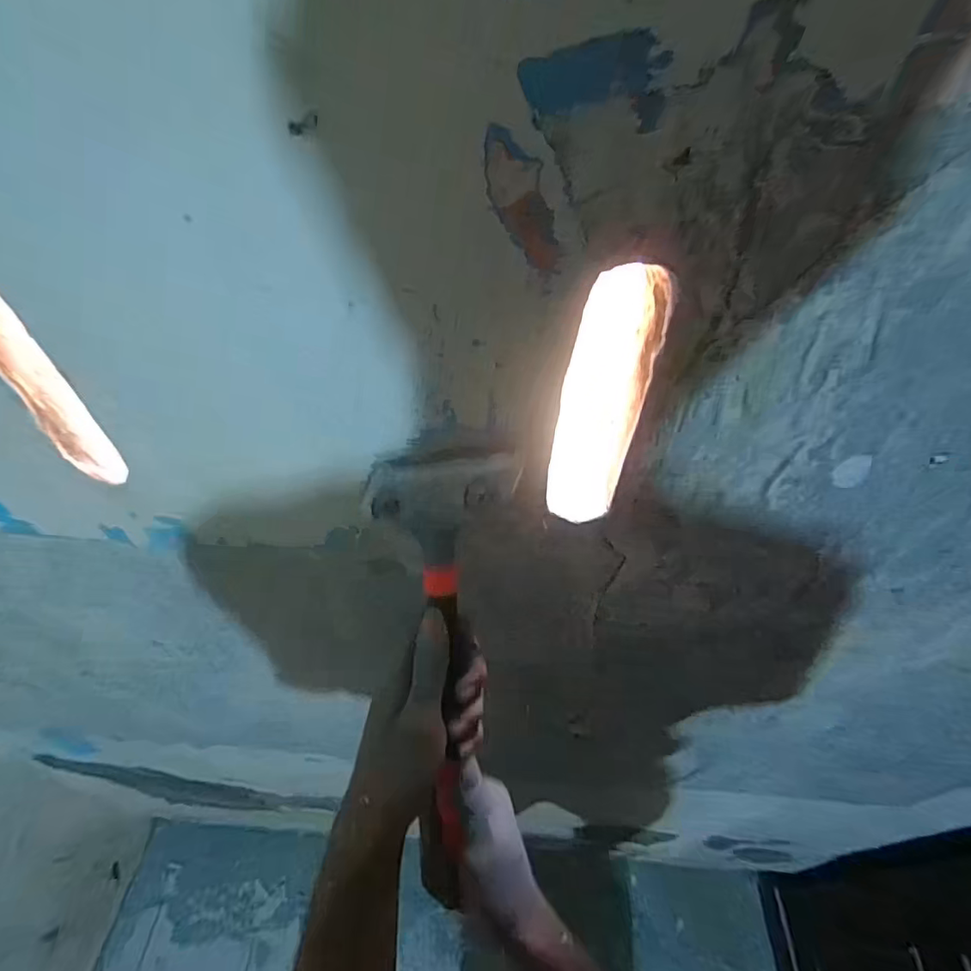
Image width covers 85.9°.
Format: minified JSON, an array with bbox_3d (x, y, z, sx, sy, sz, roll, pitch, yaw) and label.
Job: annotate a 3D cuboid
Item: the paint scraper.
[{"bbox_3d":[-0.030,0.108,0.330,0.087,0.261,0.033,0,9,-2],"label":"paint scraper"}]

